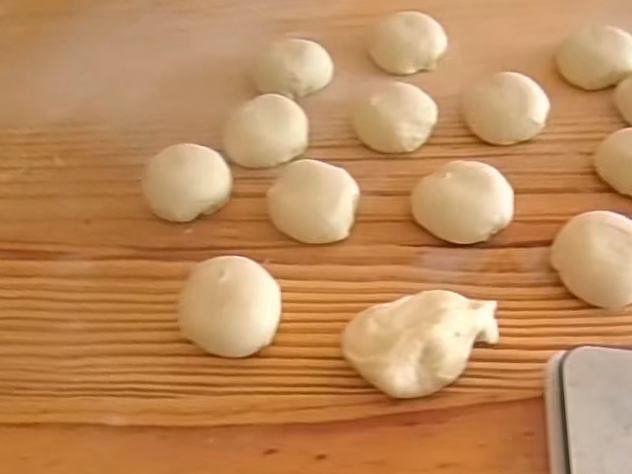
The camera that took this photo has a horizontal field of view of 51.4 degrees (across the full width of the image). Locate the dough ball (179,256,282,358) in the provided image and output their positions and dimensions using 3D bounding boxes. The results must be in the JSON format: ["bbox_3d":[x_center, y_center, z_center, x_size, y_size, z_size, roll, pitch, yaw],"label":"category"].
[{"bbox_3d":[-0.055,0.046,0.433,0.061,0.032,0.061,-2,51,2],"label":"dough ball"}]

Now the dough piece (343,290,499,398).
[{"bbox_3d":[0.068,0.064,0.405,0.096,0.028,0.056,-16,54,-7],"label":"dough piece"}]

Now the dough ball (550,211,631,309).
[{"bbox_3d":[0.191,0.014,0.434,0.063,0.028,0.057,32,62,25],"label":"dough ball"}]

